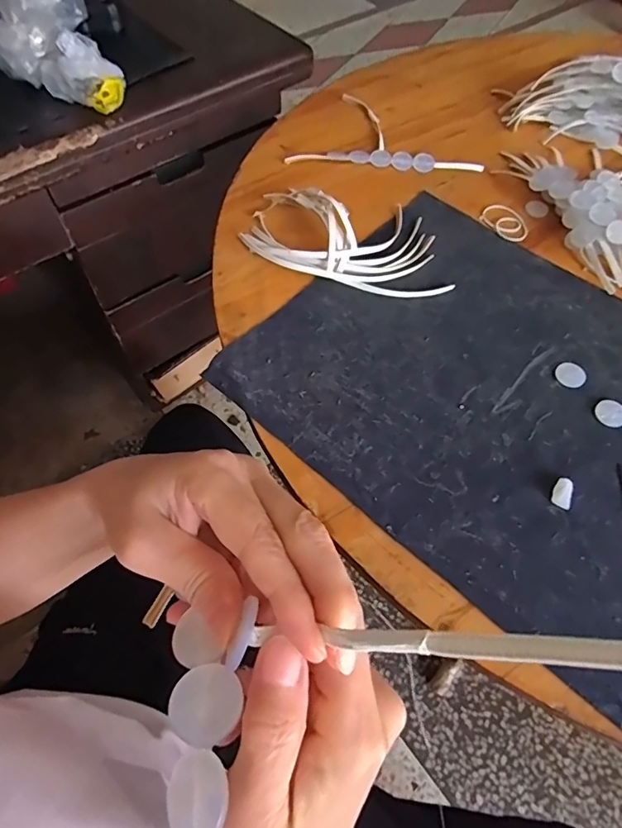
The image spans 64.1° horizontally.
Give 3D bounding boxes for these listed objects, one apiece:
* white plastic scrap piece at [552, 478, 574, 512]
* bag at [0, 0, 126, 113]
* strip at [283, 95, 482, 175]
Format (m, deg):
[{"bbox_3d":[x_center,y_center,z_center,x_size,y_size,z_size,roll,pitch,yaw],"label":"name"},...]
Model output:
[{"bbox_3d":[0.197,0.062,0.388,0.015,0.007,0.025,21,61,12],"label":"white plastic scrap piece"},{"bbox_3d":[-0.308,-0.447,0.591,0.128,0.072,0.212,-32,77,-18],"label":"bag"},{"bbox_3d":[0.091,-0.357,0.630,0.229,0.008,0.153,2,59,1],"label":"strip"}]

